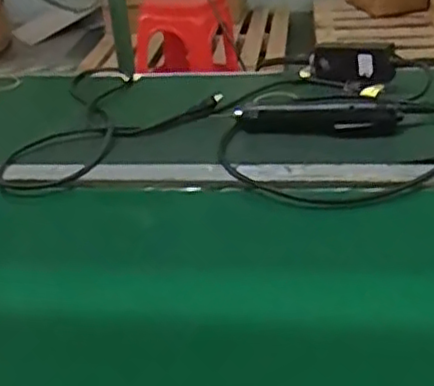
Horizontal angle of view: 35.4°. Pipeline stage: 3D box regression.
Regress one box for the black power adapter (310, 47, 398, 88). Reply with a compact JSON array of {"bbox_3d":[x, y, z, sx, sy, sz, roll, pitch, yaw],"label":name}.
[{"bbox_3d":[0.190,-0.182,0.972,0.127,0.046,0.026,20,38,35],"label":"black power adapter"}]

